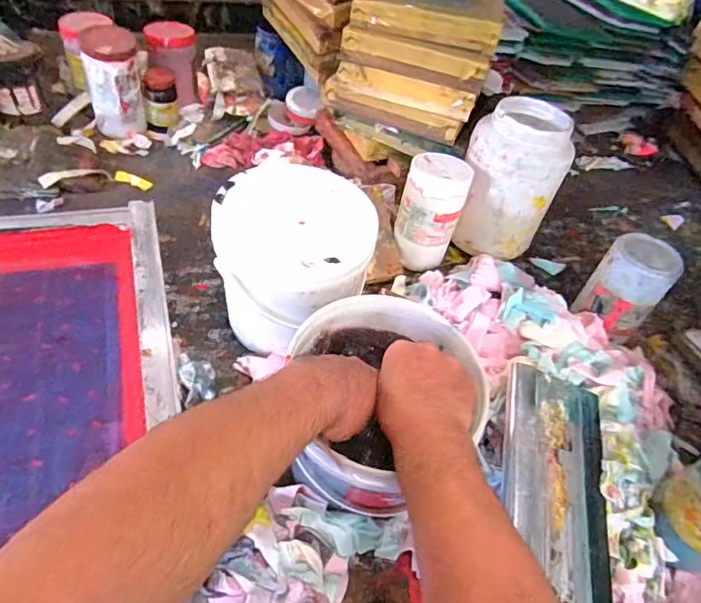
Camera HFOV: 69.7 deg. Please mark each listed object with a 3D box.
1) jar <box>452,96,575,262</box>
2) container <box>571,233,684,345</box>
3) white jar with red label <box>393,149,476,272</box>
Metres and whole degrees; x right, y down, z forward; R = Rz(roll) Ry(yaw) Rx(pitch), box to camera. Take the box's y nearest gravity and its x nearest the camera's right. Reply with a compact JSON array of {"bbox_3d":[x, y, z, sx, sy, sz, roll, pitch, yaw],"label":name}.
[{"bbox_3d":[0.252,-0.194,0.824,0.158,0.211,0.136,17,48,4],"label":"jar"},{"bbox_3d":[0.410,-0.023,0.748,0.097,0.147,0.101,36,52,20],"label":"container"},{"bbox_3d":[0.122,-0.140,0.797,0.095,0.163,0.084,22,48,8],"label":"white jar with red label"}]

